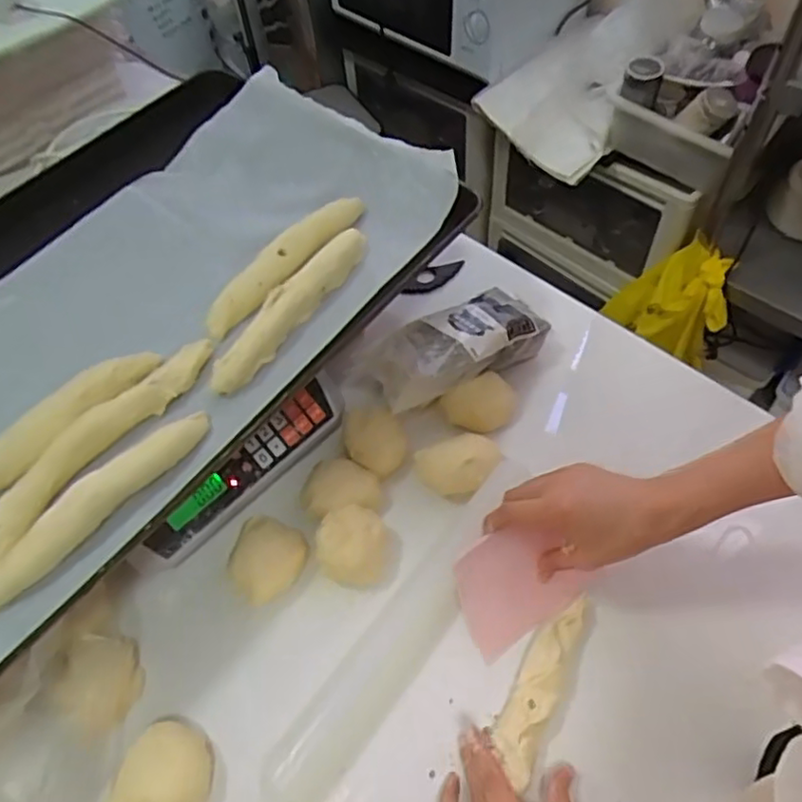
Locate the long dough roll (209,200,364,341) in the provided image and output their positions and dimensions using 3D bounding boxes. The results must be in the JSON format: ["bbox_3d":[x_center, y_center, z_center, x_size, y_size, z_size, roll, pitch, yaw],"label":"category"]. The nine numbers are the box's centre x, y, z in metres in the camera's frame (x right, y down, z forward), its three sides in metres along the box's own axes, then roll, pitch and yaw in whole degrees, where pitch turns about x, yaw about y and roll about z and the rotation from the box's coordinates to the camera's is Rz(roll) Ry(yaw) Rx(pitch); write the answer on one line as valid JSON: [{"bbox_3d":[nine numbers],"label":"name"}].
[{"bbox_3d":[-0.107,-0.132,0.593,0.029,0.024,0.188,31,64,22],"label":"long dough roll"}]

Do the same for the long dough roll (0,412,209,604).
[{"bbox_3d":[-0.225,0.072,0.477,0.029,0.022,0.190,36,65,24],"label":"long dough roll"}]

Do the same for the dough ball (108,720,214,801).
[{"bbox_3d":[-0.169,0.271,0.460,0.064,0.043,0.070,25,61,19],"label":"dough ball"}]

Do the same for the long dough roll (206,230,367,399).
[{"bbox_3d":[-0.096,-0.088,0.572,0.030,0.026,0.203,27,62,20],"label":"long dough roll"}]

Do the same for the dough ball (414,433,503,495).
[{"bbox_3d":[0.053,0.057,0.584,0.078,0.036,0.057,-8,56,-2],"label":"dough ball"}]

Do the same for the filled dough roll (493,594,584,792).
[{"bbox_3d":[0.105,0.211,0.486,0.032,0.023,0.134,24,58,18],"label":"filled dough roll"}]

